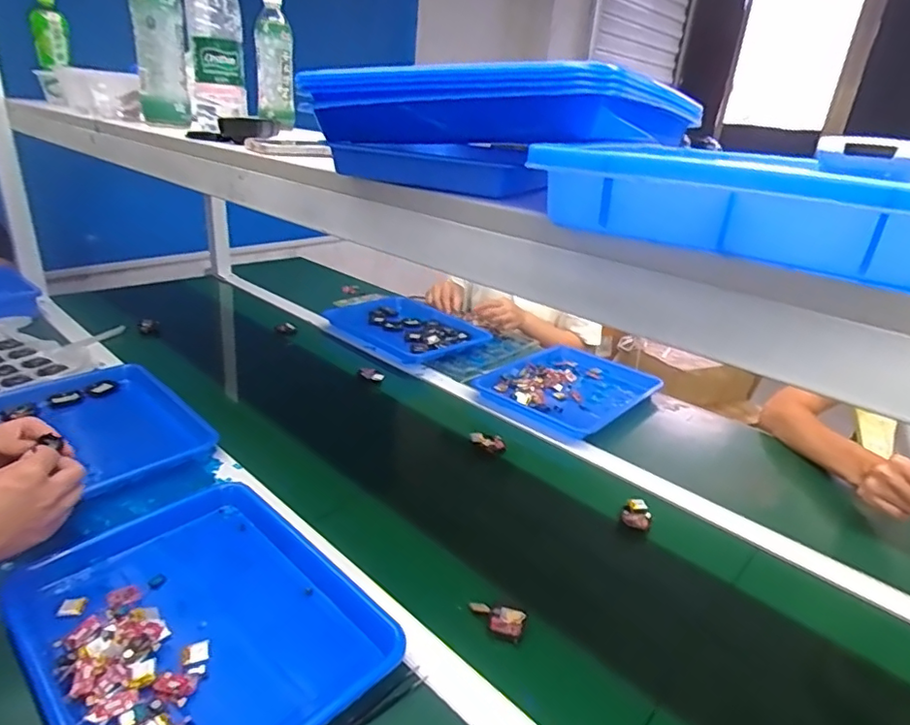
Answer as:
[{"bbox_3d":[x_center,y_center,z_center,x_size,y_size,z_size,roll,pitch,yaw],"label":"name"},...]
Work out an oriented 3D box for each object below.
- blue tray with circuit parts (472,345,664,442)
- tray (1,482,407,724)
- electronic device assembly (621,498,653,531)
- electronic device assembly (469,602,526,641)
[{"bbox_3d":[0.229,0.047,1.106,0.258,0.031,0.357,25,32,38],"label":"blue tray with circuit parts"},{"bbox_3d":[-0.242,0.249,0.543,0.342,0.038,0.266,24,31,37],"label":"tray"},{"bbox_3d":[0.246,0.202,0.757,0.036,0.022,0.047,15,26,22],"label":"electronic device assembly"},{"bbox_3d":[0.043,0.268,0.590,0.057,0.014,0.031,13,26,18],"label":"electronic device assembly"}]

